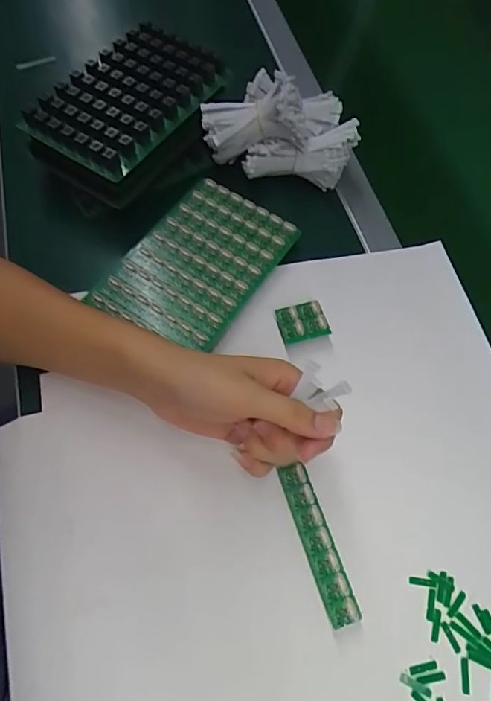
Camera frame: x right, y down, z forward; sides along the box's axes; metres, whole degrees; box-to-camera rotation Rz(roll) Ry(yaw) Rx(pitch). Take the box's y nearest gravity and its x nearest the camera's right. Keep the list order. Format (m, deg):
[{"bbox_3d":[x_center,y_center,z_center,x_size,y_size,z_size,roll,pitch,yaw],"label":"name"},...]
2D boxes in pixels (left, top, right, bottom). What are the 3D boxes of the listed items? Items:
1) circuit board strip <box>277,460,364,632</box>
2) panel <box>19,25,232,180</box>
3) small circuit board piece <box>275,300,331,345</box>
[{"bbox_3d":[0.052,0.139,0.325,0.022,0.004,0.108,-21,67,0],"label":"circuit board strip"},{"bbox_3d":[-0.111,-0.249,0.438,0.113,0.028,0.182,34,68,11],"label":"panel"},{"bbox_3d":[0.052,-0.025,0.406,0.042,0.010,0.035,-16,71,-6],"label":"small circuit board piece"}]

